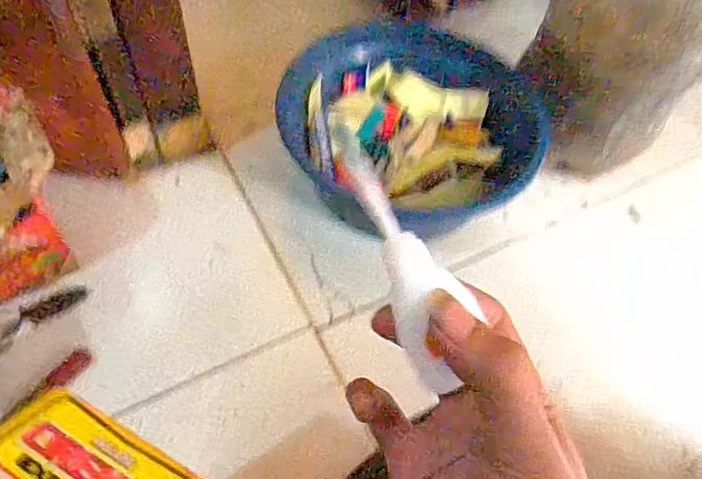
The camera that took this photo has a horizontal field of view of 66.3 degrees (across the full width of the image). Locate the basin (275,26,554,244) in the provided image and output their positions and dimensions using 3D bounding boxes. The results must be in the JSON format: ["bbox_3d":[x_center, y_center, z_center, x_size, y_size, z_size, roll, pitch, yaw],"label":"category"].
[{"bbox_3d":[0.081,-0.166,0.790,0.339,0.133,0.309,-10,57,-12],"label":"basin"}]

